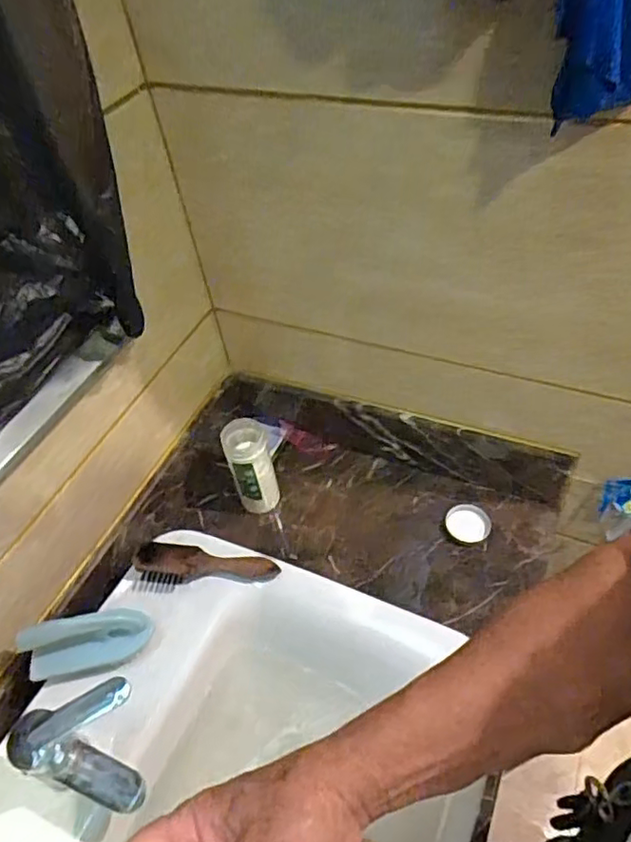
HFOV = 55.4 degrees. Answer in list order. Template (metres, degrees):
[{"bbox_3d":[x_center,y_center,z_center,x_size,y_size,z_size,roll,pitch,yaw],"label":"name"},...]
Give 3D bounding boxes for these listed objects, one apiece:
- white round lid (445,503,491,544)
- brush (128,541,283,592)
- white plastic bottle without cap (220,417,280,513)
[{"bbox_3d":[0.206,0.137,0.811,0.058,0.006,0.060,-3,49,4],"label":"white round lid"},{"bbox_3d":[-0.127,0.169,0.682,0.163,0.024,0.052,2,49,8],"label":"brush"},{"bbox_3d":[-0.089,0.066,0.846,0.060,0.126,0.074,-15,49,-6],"label":"white plastic bottle without cap"}]

